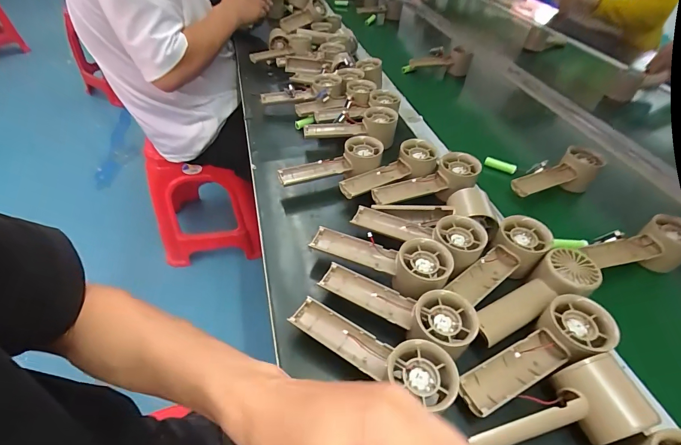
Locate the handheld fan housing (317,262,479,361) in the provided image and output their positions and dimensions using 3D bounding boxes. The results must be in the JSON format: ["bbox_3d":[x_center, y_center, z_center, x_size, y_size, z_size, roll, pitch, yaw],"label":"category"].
[{"bbox_3d":[0.052,0.077,0.335,0.155,0.034,0.048,19,49,16],"label":"handheld fan housing"}]

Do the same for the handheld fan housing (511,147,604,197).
[{"bbox_3d":[0.331,-0.069,0.524,0.153,0.052,0.056,-20,50,-20],"label":"handheld fan housing"}]

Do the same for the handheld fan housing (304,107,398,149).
[{"bbox_3d":[0.016,-0.162,0.584,0.156,0.048,0.057,-1,46,-4],"label":"handheld fan housing"}]

